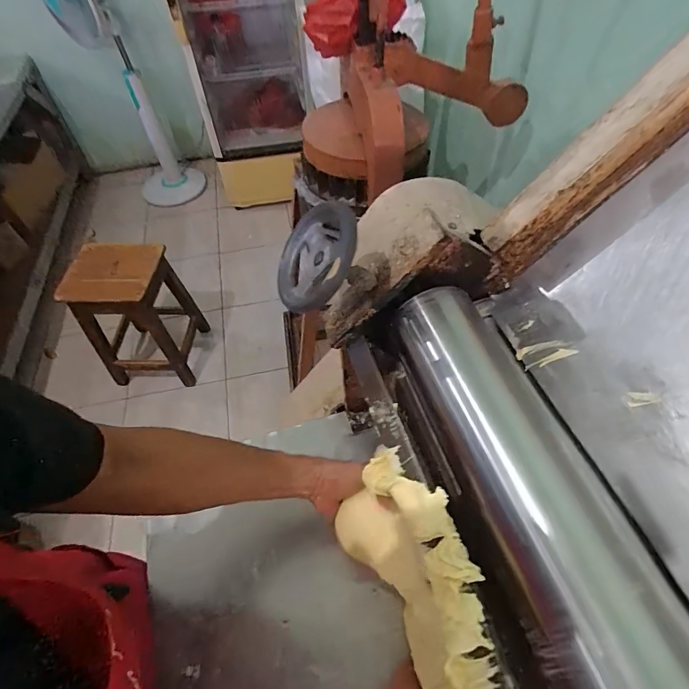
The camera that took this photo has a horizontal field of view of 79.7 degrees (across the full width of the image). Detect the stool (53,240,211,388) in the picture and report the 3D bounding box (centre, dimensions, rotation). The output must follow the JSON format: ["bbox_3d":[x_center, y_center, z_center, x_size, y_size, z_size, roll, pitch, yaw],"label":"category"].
[{"bbox_3d":[-0.795,-0.114,1.596,0.339,0.533,0.316,4,55,6],"label":"stool"}]

